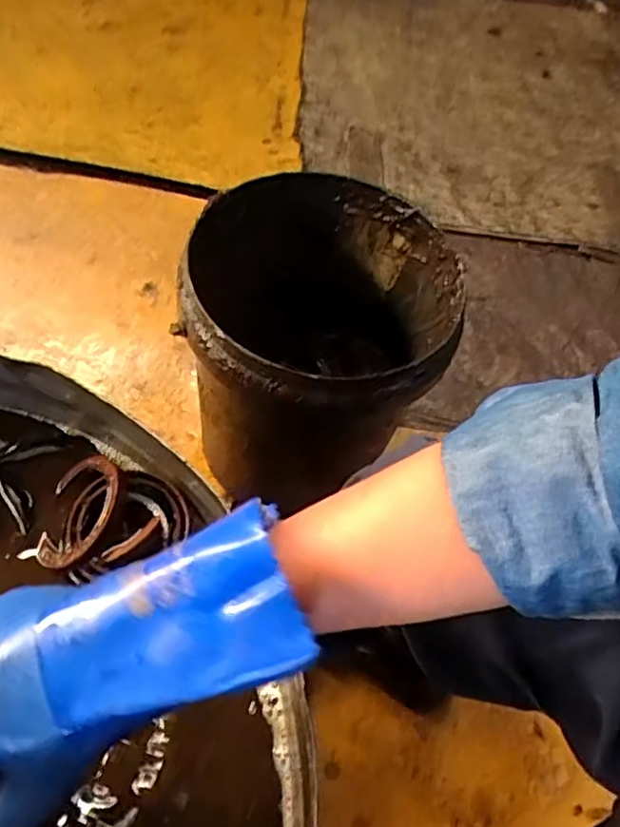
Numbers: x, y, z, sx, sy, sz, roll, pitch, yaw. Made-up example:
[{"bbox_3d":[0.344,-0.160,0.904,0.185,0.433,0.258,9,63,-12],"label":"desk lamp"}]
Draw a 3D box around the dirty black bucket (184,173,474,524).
[{"bbox_3d":[0.007,-0.063,0.709,0.261,0.290,0.246,4,58,-7],"label":"dirty black bucket"}]

